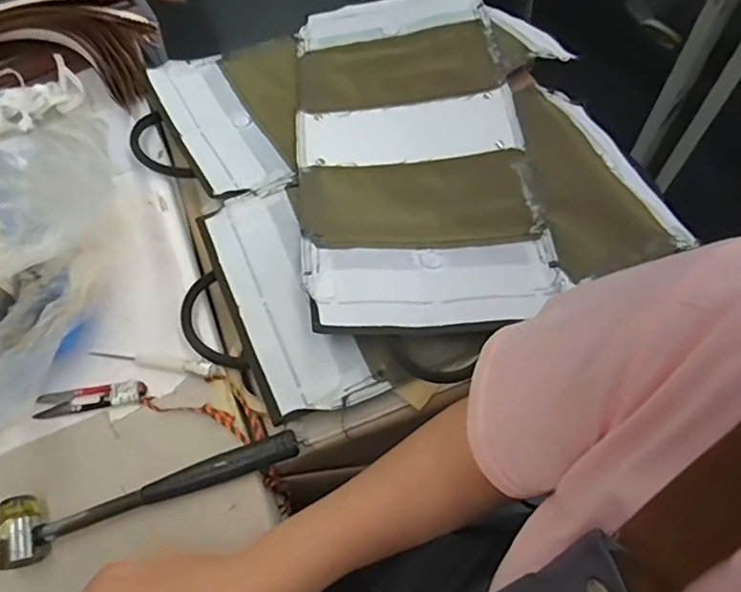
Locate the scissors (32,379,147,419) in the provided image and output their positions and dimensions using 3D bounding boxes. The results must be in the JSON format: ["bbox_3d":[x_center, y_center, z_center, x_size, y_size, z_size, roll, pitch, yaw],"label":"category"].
[{"bbox_3d":[-0.252,0.091,0.494,0.098,0.007,0.023,-7,62,-1],"label":"scissors"}]

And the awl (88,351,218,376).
[{"bbox_3d":[-0.202,0.059,0.506,0.127,0.016,0.012,9,63,8],"label":"awl"}]

